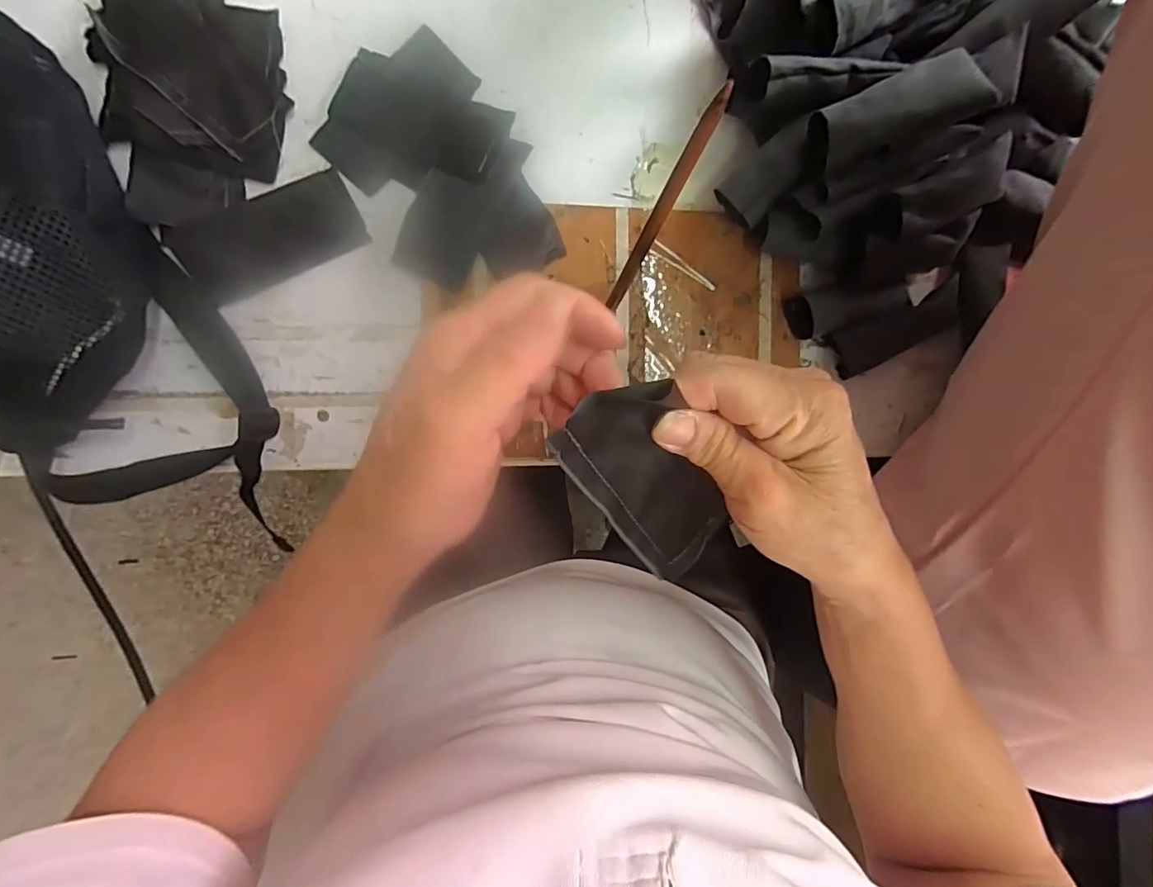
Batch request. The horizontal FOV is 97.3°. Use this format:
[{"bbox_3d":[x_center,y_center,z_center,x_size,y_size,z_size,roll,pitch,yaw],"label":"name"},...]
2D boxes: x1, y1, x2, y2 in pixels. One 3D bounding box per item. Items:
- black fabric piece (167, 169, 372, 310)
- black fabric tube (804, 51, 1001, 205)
[{"bbox_3d":[-0.204,-0.138,0.340,0.114,0.009,0.057,-27,93,-7],"label":"black fabric piece"},{"bbox_3d":[0.201,-0.196,0.307,0.108,0.029,0.050,-24,93,-7],"label":"black fabric tube"}]

